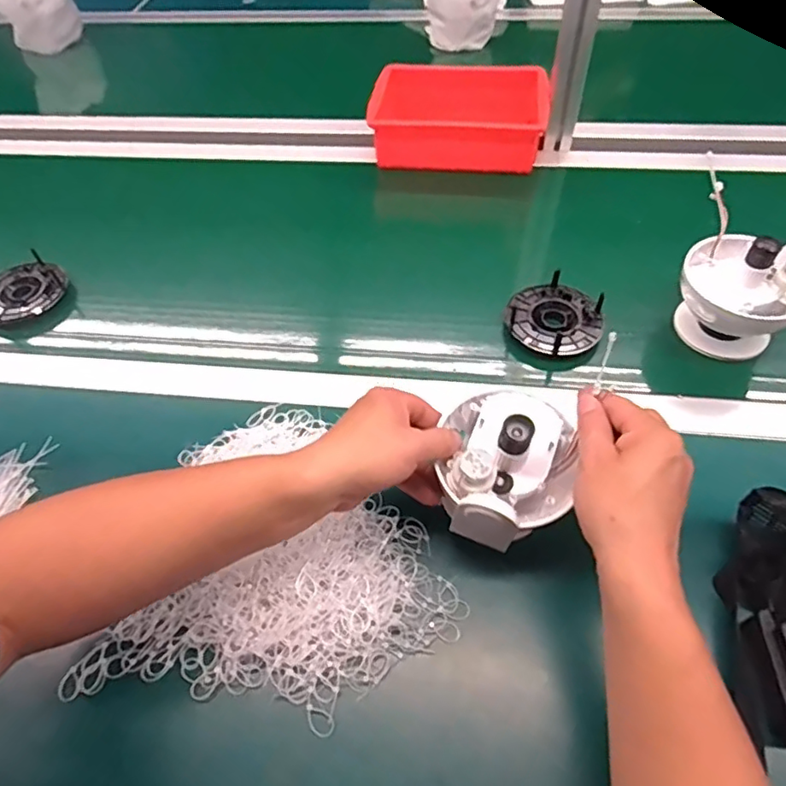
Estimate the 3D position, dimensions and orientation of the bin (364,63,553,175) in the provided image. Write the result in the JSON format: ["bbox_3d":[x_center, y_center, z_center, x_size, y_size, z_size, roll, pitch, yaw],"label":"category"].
[{"bbox_3d":[0.096,-0.406,0.833,0.246,0.080,0.161,9,55,9],"label":"bin"}]

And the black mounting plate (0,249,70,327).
[{"bbox_3d":[-0.456,-0.124,0.694,0.100,0.034,0.088,-36,60,-22],"label":"black mounting plate"}]

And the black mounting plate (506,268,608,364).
[{"bbox_3d":[0.177,-0.082,0.609,0.096,0.029,0.098,-1,54,2],"label":"black mounting plate"}]

